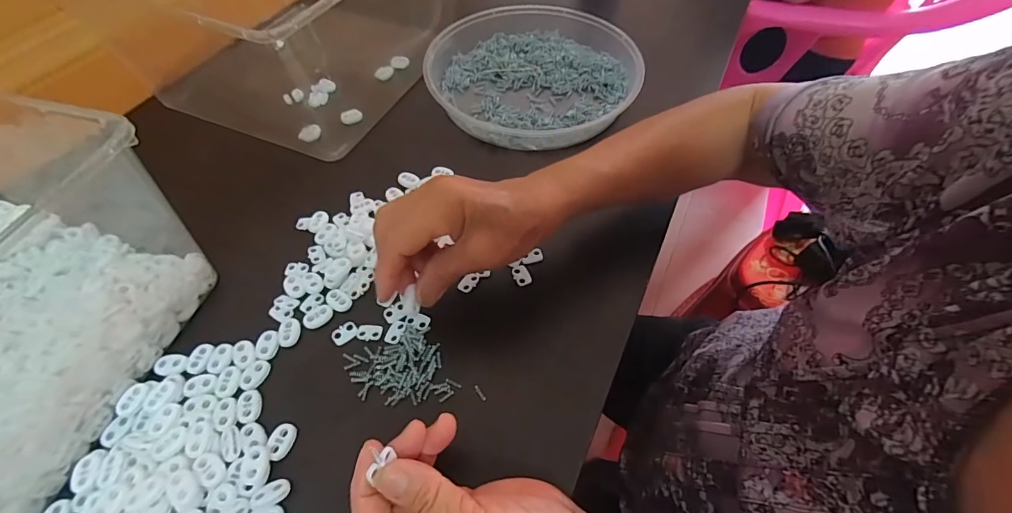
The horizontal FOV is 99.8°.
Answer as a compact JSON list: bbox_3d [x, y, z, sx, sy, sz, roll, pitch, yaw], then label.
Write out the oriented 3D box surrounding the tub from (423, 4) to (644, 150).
[{"bbox_3d":[0.028,-0.206,0.476,0.223,0.036,0.217,0,56,0],"label":"tub"}]

